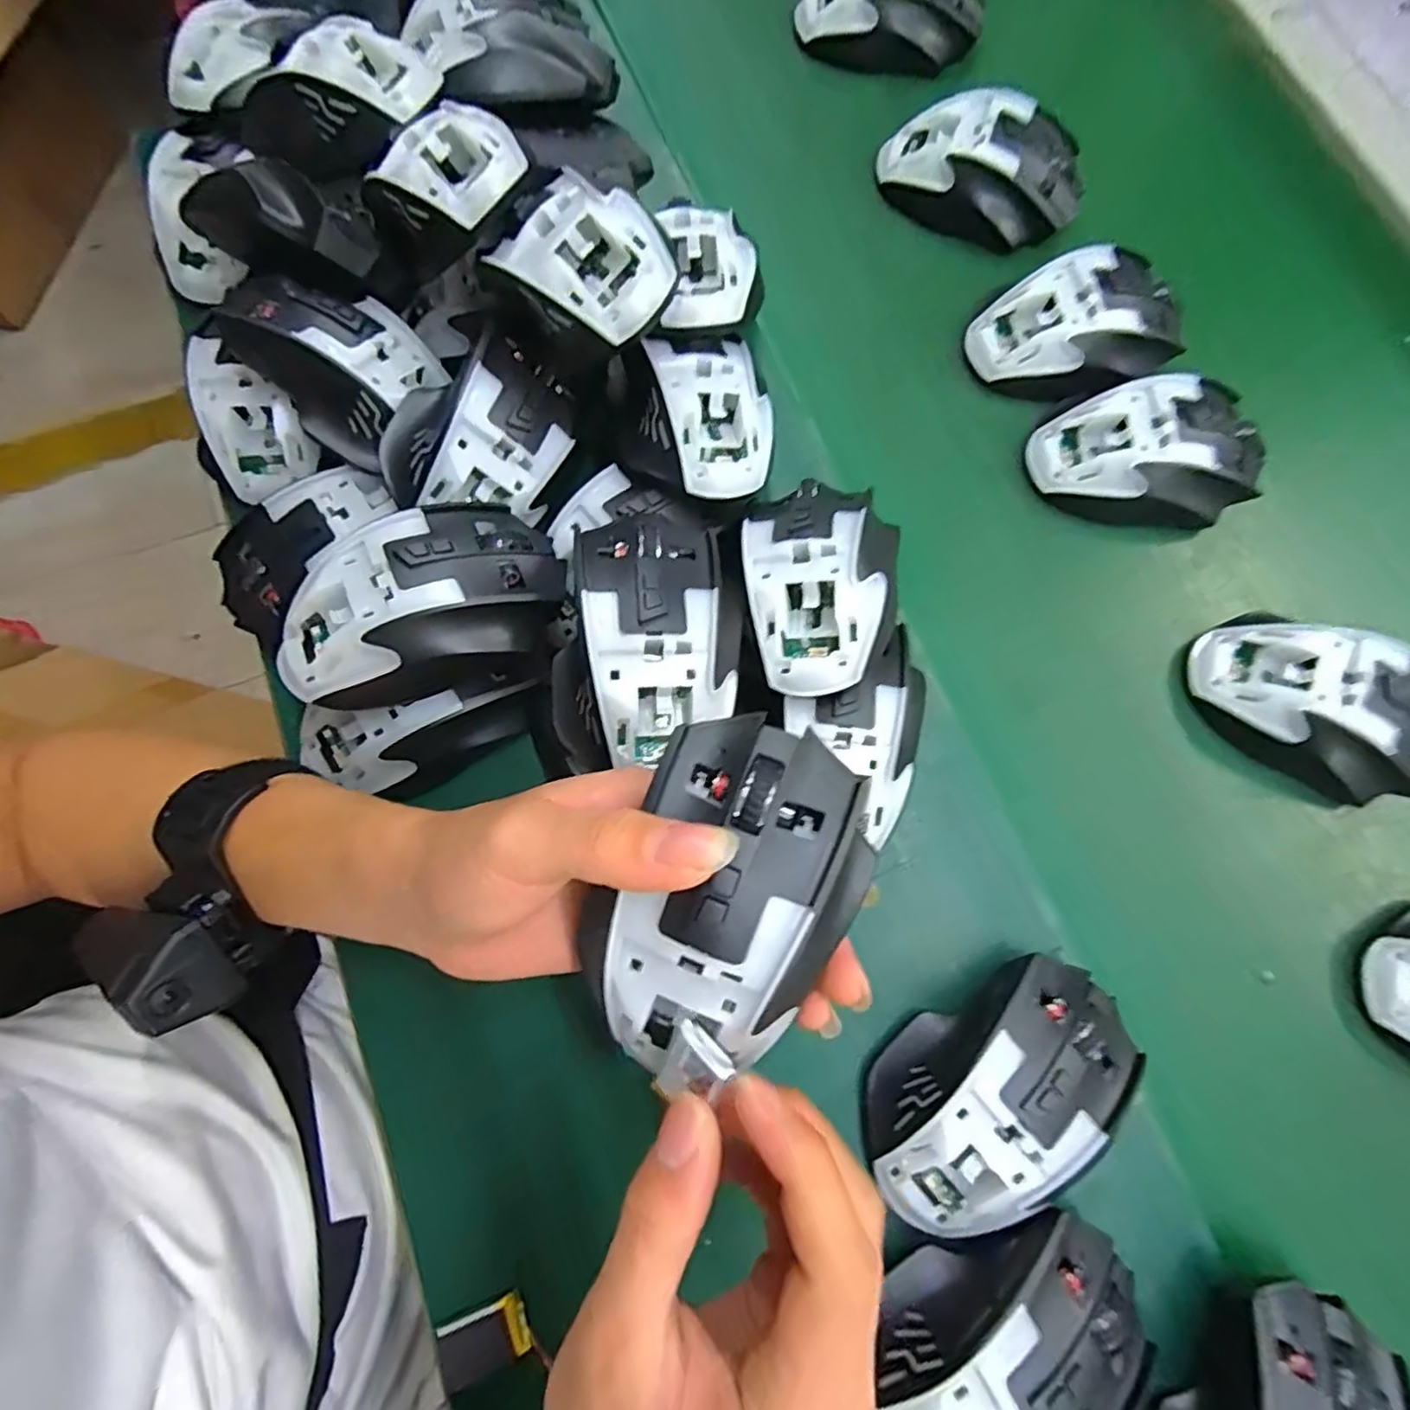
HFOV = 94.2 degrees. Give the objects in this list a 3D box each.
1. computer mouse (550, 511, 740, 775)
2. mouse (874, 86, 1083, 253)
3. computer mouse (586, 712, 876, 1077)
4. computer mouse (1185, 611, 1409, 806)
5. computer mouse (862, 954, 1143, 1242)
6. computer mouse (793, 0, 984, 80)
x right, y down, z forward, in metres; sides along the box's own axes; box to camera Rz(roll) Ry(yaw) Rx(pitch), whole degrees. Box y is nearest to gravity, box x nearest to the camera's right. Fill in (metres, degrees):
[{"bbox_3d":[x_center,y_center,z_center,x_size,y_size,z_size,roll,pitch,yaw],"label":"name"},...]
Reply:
[{"bbox_3d":[-0.024,-0.030,0.261,0.072,0.035,0.099,1,75,-2],"label":"computer mouse"},{"bbox_3d":[0.160,-0.310,0.379,0.117,0.037,0.069,8,75,0],"label":"mouse"},{"bbox_3d":[0.006,0.057,0.190,0.066,0.036,0.103,27,76,5],"label":"computer mouse"},{"bbox_3d":[0.292,-0.002,0.305,0.116,0.037,0.068,27,76,5],"label":"computer mouse"},{"bbox_3d":[0.116,0.154,0.259,0.112,0.044,0.068,-30,78,-9],"label":"computer mouse"},{"bbox_3d":[0.115,-0.436,0.409,0.103,0.041,0.061,-16,76,-6],"label":"computer mouse"}]

